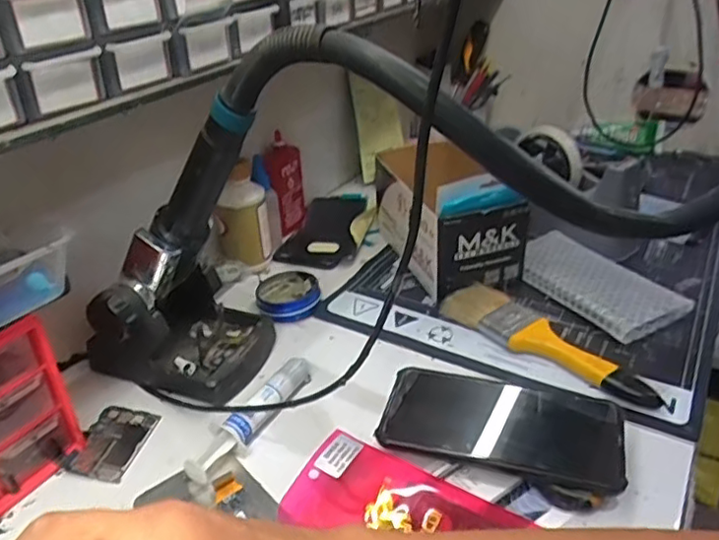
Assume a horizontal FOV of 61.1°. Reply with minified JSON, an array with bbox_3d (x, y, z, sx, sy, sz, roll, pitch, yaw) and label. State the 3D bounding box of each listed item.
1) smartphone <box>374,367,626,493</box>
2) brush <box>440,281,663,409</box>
[{"bbox_3d":[0.101,0.109,0.438,0.164,0.009,0.080,6,33,17],"label":"smartphone"},{"bbox_3d":[0.163,0.061,0.535,0.054,0.019,0.198,-24,36,-33],"label":"brush"}]

